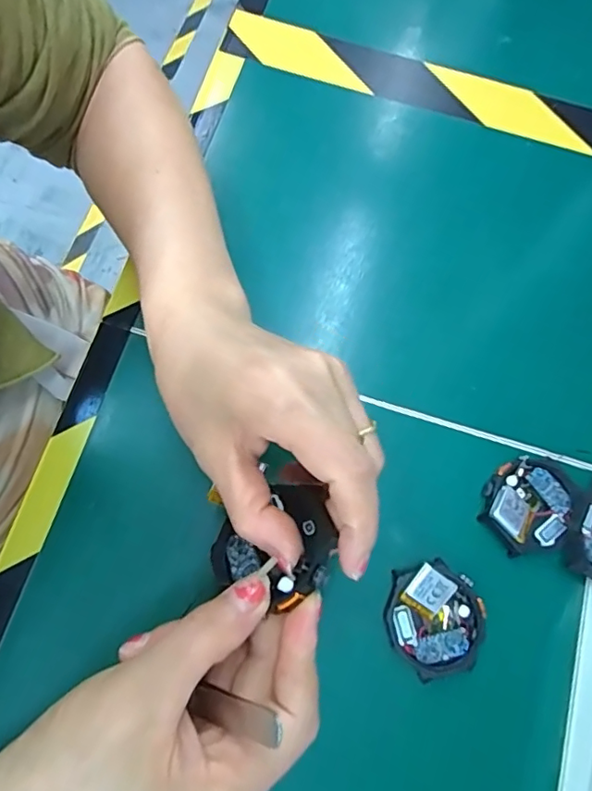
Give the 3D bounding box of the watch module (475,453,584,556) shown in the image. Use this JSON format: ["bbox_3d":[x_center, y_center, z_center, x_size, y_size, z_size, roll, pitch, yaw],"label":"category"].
[{"bbox_3d":[0.127,0.057,0.285,0.053,0.013,0.046,-39,80,-13],"label":"watch module"}]

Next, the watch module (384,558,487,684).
[{"bbox_3d":[0.071,0.113,0.270,0.048,0.011,0.053,-11,83,-4],"label":"watch module"}]

